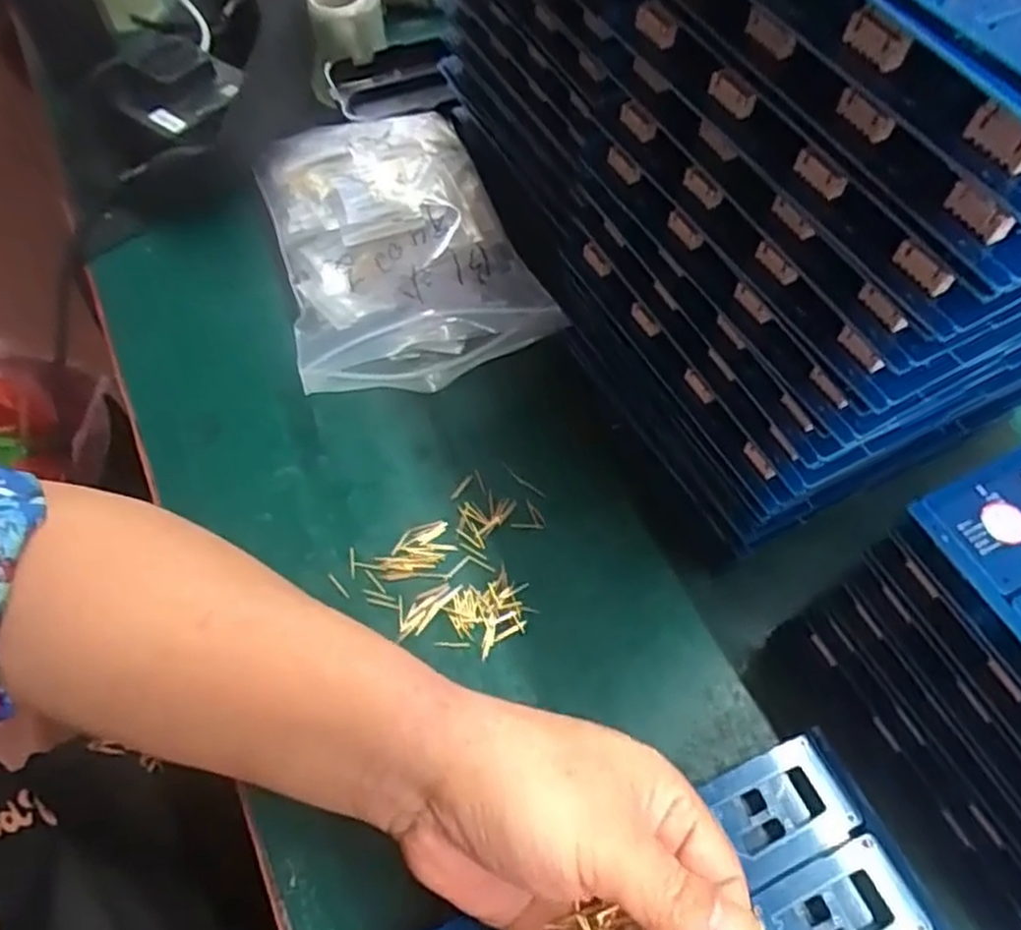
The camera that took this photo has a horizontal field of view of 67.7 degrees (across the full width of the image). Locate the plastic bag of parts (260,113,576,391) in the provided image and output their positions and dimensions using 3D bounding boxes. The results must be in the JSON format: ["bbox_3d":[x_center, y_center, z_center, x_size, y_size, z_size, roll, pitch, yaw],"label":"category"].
[{"bbox_3d":[-0.072,-0.134,0.452,0.139,0.048,0.206,-19,62,-10],"label":"plastic bag of parts"}]

